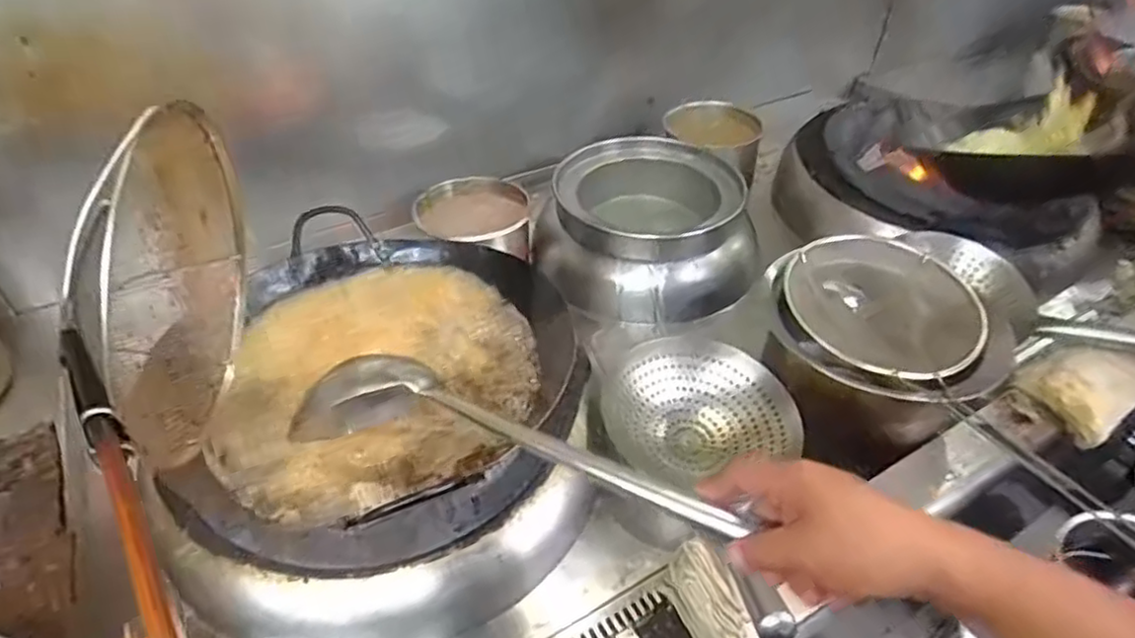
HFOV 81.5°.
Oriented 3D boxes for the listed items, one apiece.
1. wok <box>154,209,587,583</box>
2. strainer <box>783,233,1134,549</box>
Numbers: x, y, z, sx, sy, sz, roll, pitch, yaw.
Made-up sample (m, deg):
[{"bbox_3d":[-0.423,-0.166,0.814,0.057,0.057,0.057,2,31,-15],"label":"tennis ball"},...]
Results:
[{"bbox_3d":[-0.182,0.064,0.750,0.375,0.127,0.407,-2,39,-2],"label":"wok"},{"bbox_3d":[0.437,0.053,0.733,0.207,0.091,0.447,-18,43,-21],"label":"strainer"}]

